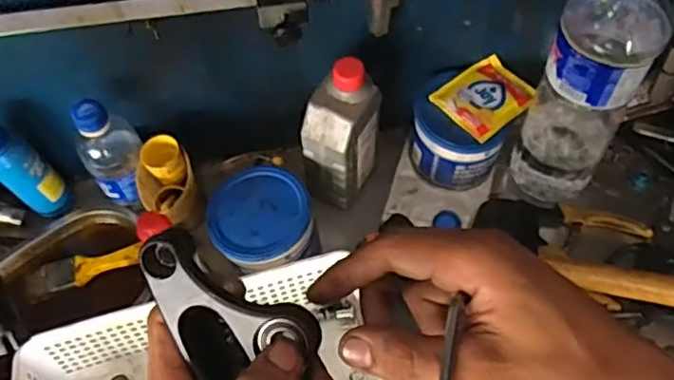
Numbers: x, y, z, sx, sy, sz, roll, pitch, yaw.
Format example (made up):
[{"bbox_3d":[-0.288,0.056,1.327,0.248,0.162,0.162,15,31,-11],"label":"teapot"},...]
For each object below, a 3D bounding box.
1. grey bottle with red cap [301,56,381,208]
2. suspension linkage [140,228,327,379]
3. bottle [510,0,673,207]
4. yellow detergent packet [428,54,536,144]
[{"bbox_3d":[0.003,-0.053,0.655,0.059,0.181,0.075,25,64,18],"label":"grey bottle with red cap"},{"bbox_3d":[-0.027,0.094,0.288,0.056,0.026,0.178,-28,91,-13],"label":"suspension linkage"},{"bbox_3d":[0.240,-0.099,0.603,0.088,0.307,0.100,23,63,17],"label":"bottle"},{"bbox_3d":[0.163,-0.101,0.677,0.098,0.010,0.081,-33,62,-15],"label":"yellow detergent packet"}]

